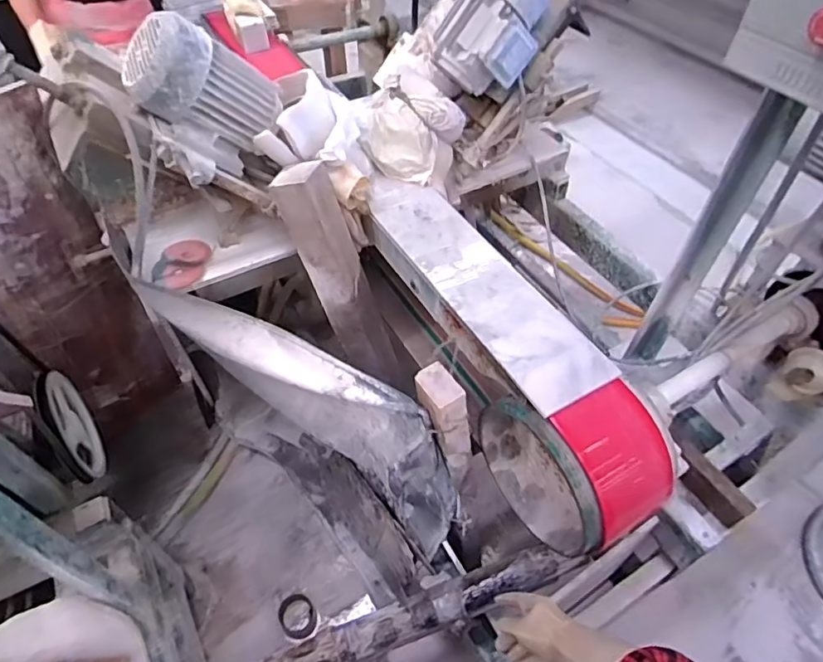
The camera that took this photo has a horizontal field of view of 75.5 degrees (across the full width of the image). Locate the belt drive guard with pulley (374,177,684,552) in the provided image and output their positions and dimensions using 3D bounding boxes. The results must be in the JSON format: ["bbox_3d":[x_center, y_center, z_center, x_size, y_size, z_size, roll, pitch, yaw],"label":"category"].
[{"bbox_3d":[0.139,0.001,0.971,0.178,0.272,0.754,-24,67,-18],"label":"belt drive guard with pulley"}]

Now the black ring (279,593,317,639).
[{"bbox_3d":[-0.269,0.677,1.259,0.081,0.029,0.099,-25,55,-19],"label":"black ring"}]

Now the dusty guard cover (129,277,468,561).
[{"bbox_3d":[-0.192,0.187,1.085,0.648,0.469,0.099,26,56,20],"label":"dusty guard cover"}]

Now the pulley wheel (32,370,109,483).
[{"bbox_3d":[-0.603,0.170,0.949,0.021,0.213,0.193,-20,54,-15],"label":"pulley wheel"}]

